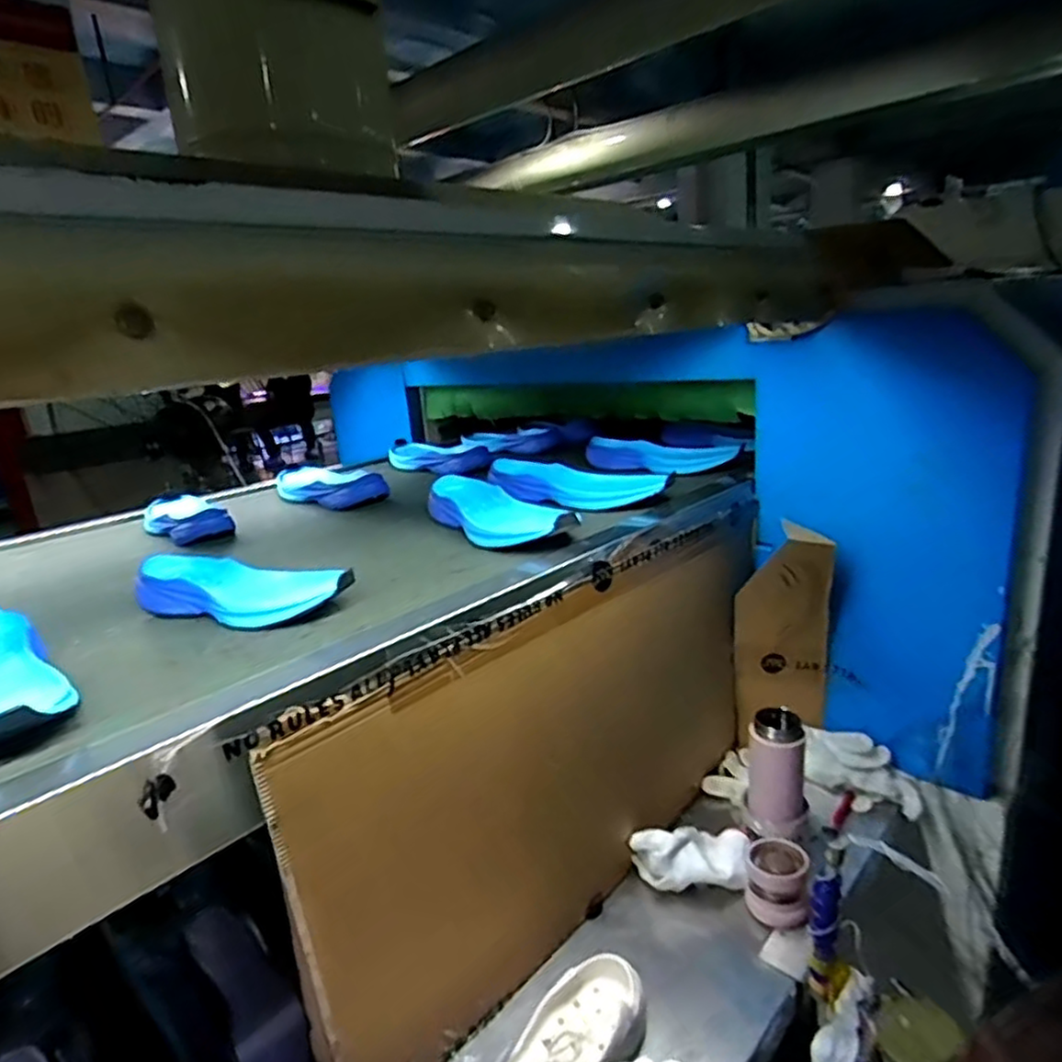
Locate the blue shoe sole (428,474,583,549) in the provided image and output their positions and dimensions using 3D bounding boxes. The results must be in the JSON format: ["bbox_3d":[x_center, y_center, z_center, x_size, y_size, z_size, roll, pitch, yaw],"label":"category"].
[{"bbox_3d":[-0.046,-0.022,0.857,0.088,0.051,0.265,-15,19,-26],"label":"blue shoe sole"}]

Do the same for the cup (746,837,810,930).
[{"bbox_3d":[0.278,0.398,0.784,0.063,0.073,0.066,-6,17,2],"label":"cup"}]

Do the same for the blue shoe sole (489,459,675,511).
[{"bbox_3d":[0.060,-0.065,0.975,0.269,0.051,0.092,5,20,33],"label":"blue shoe sole"}]

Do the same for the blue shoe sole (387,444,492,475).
[{"bbox_3d":[-0.191,-0.135,1.304,0.088,0.040,0.250,-22,22,-40],"label":"blue shoe sole"}]

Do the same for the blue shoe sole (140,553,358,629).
[{"bbox_3d":[-0.274,0.054,0.659,0.215,0.052,0.083,1,19,24],"label":"blue shoe sole"}]

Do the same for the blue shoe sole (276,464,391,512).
[{"bbox_3d":[-0.344,-0.071,1.134,0.112,0.042,0.275,-19,21,-36],"label":"blue shoe sole"}]

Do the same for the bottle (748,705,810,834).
[{"bbox_3d":[0.300,0.294,0.849,0.067,0.129,0.067,-2,18,17],"label":"bottle"}]

